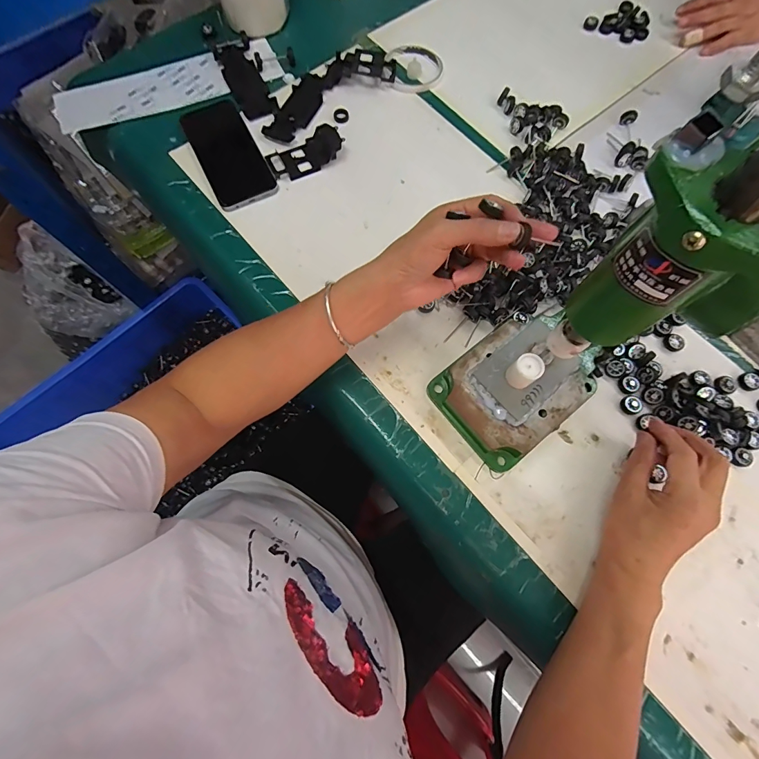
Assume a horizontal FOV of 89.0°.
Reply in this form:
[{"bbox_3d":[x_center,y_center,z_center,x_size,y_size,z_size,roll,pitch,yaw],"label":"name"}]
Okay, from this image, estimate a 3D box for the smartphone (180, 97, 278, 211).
[{"bbox_3d":[-0.194,-0.291,0.492,0.076,0.010,0.168,-26,76,-9],"label":"smartphone"}]

